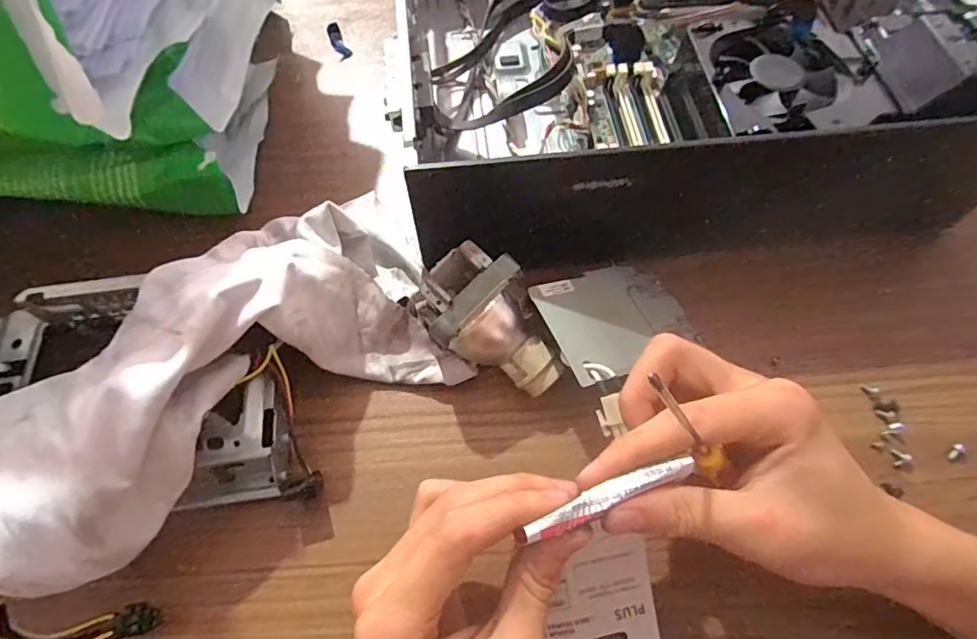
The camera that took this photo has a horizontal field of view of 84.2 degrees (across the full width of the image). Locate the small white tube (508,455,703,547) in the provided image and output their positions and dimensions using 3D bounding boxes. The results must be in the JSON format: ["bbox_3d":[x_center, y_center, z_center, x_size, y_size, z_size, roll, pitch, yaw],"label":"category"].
[{"bbox_3d":[0.045,0.067,0.203,0.073,0.004,0.009,-20,71,-10],"label":"small white tube"}]

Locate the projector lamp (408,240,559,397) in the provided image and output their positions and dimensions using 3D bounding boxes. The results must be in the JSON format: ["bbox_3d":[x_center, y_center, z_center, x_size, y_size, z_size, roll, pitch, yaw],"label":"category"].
[{"bbox_3d":[0.004,0.007,0.302,0.060,0.062,0.080,-40,71,-18],"label":"projector lamp"}]

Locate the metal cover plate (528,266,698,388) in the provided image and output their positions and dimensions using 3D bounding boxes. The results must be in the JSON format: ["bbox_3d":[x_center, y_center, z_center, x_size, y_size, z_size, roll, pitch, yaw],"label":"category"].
[{"bbox_3d":[0.077,-0.003,0.314,0.102,0.008,0.063,-16,63,-33],"label":"metal cover plate"}]

